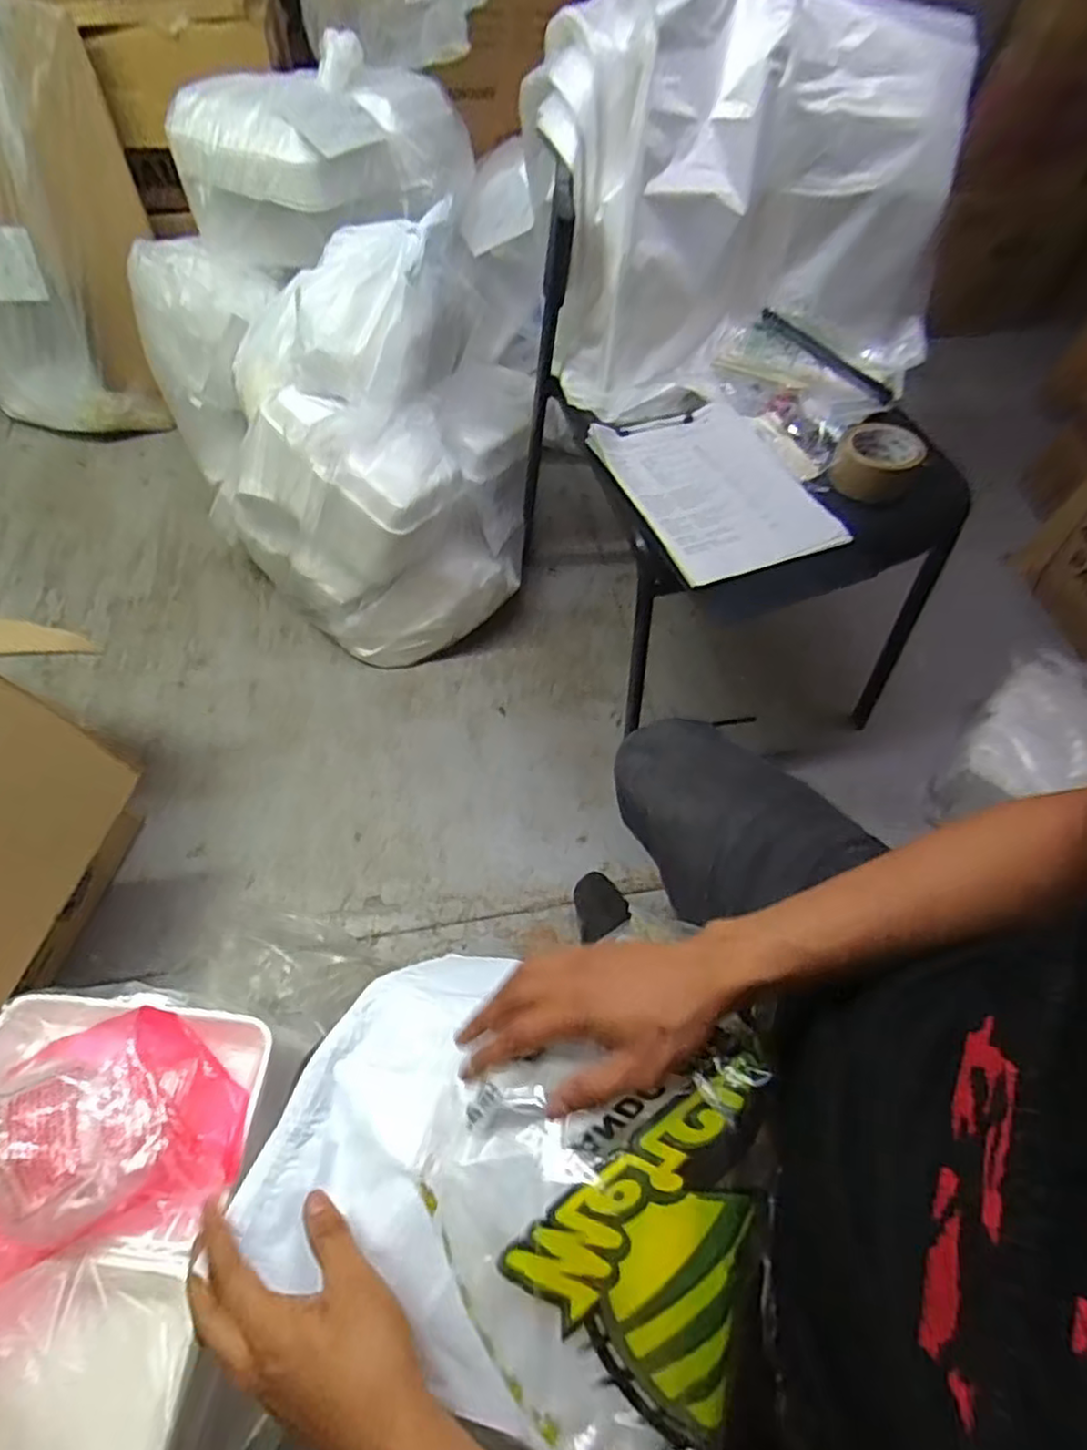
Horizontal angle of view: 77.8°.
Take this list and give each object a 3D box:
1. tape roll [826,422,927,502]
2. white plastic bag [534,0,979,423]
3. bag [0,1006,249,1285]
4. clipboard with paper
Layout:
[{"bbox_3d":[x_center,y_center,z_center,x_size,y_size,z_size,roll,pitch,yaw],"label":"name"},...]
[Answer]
[{"bbox_3d":[0.424,-0.335,0.856,0.099,0.049,0.099,1,58,-2],"label":"tape roll"},{"bbox_3d":[0.277,-0.658,0.868,0.543,0.360,0.255,-10,59,-9],"label":"white plastic bag"},{"bbox_3d":[-0.443,0.364,0.572,0.308,0.106,0.181,-21,62,-15],"label":"bag"},{"bbox_3d":[0.216,-0.302,0.843,0.235,0.013,0.297,-16,58,-17],"label":"clipboard with paper"}]

